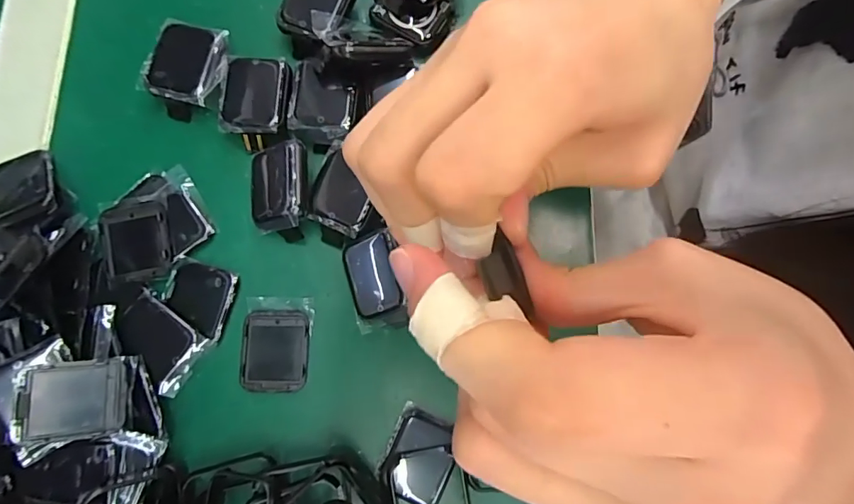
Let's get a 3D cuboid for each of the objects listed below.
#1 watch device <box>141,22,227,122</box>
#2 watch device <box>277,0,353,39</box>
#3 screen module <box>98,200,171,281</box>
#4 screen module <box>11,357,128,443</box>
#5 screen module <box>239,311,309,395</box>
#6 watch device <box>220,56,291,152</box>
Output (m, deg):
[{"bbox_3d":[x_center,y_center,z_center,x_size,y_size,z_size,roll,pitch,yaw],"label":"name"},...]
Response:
[{"bbox_3d":[-0.129,-0.099,0.257,0.040,0.018,0.049,8,79,0],"label":"watch device"},{"bbox_3d":[-0.061,-0.140,0.262,0.034,0.016,0.044,21,79,3],"label":"watch device"},{"bbox_3d":[-0.149,-0.005,0.238,0.033,0.005,0.040,-13,79,-4],"label":"screen module"},{"bbox_3d":[-0.153,0.064,0.202,0.039,0.004,0.031,1,85,-27],"label":"screen module"},{"bbox_3d":[-0.077,0.050,0.238,0.033,0.008,0.040,0,79,-1],"label":"screen module"},{"bbox_3d":[-0.091,-0.082,0.253,0.035,0.015,0.048,-1,79,-2],"label":"watch device"}]

